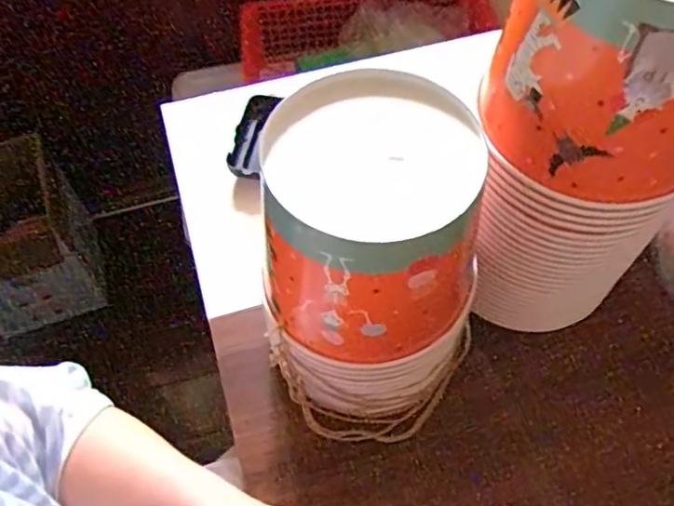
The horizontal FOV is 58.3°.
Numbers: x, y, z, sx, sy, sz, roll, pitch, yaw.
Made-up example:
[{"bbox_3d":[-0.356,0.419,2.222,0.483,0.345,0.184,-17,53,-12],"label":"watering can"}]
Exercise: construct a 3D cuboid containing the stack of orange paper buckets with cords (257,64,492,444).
[{"bbox_3d":[0.024,0.018,0.437,0.143,0.233,0.158,0,58,2],"label":"stack of orange paper buckets with cords"}]

